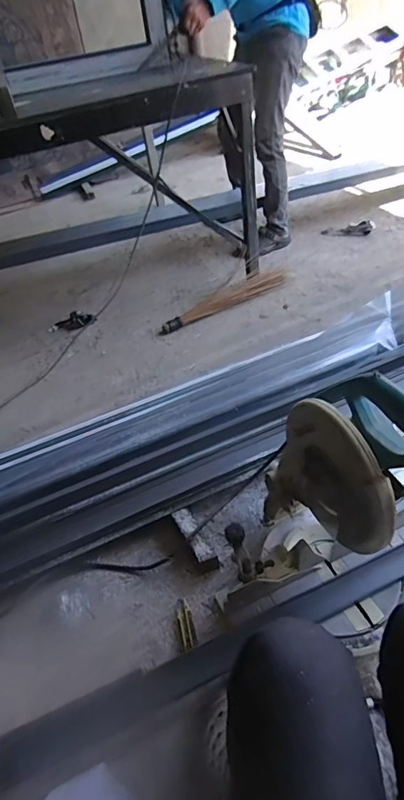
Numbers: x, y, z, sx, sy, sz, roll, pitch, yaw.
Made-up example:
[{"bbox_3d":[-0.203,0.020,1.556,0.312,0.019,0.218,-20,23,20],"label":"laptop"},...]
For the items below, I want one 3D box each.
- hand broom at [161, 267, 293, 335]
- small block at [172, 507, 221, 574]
[{"bbox_3d":[0.096,-0.403,1.869,0.575,0.062,0.094,-27,45,-18],"label":"hand broom"},{"bbox_3d":[-0.016,0.325,1.074,0.050,0.050,0.156,-24,44,-15],"label":"small block"}]

